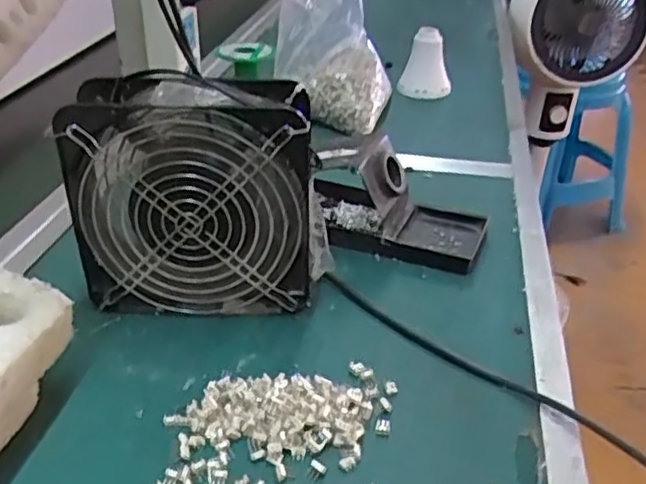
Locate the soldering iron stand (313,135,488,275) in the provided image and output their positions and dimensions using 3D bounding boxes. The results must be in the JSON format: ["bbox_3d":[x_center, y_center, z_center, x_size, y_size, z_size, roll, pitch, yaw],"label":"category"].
[{"bbox_3d":[0.053,-0.039,0.550,0.151,0.075,0.078,12,34,18],"label":"soldering iron stand"}]

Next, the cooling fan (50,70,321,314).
[{"bbox_3d":[-0.080,-0.027,0.451,0.156,0.154,0.055,1,32,1],"label":"cooling fan"}]

